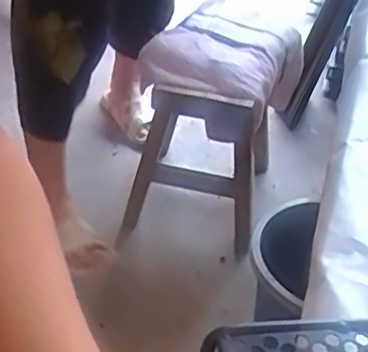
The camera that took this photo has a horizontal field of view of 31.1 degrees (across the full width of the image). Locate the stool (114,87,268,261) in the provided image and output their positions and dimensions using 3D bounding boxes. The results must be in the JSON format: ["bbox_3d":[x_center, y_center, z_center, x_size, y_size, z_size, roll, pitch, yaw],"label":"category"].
[{"bbox_3d":[0.041,-0.062,1.315,0.258,0.350,0.323,12,38,9],"label":"stool"}]

